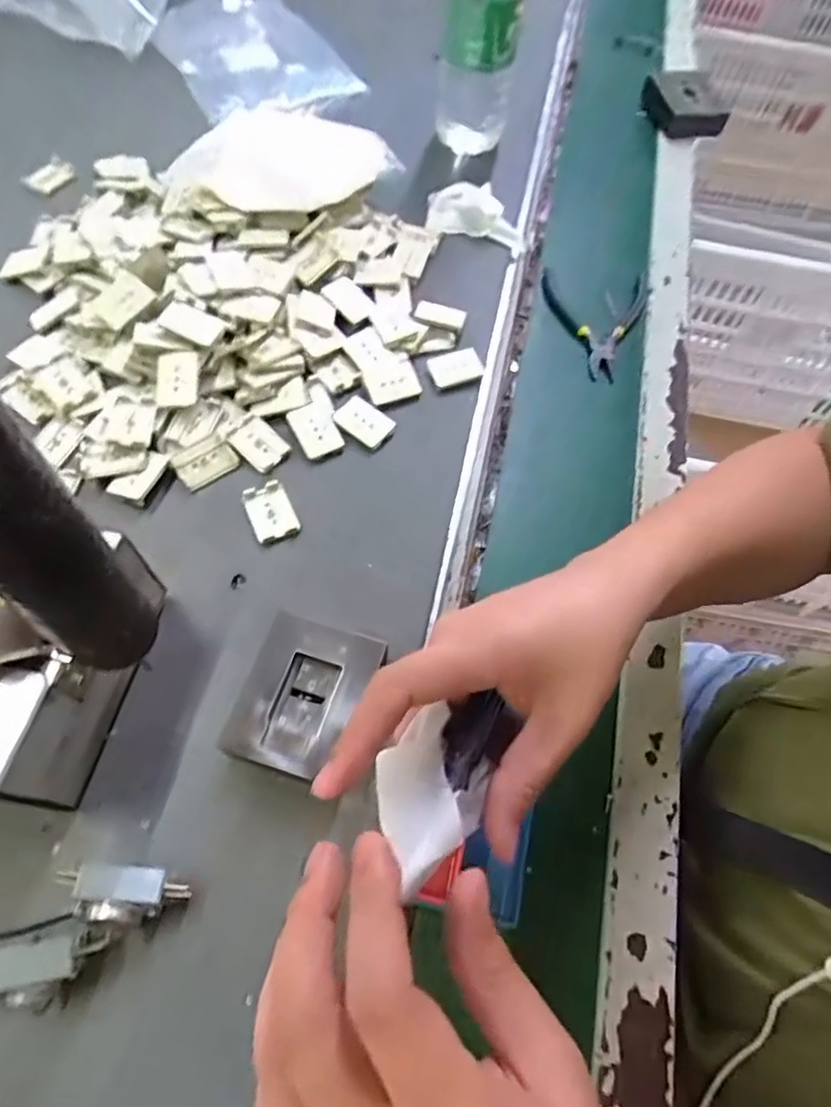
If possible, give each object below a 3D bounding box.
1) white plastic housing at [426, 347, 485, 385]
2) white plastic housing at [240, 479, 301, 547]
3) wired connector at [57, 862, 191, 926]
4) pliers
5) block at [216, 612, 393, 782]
[{"bbox_3d":[0.030,-0.138,0.473,0.039,0.004,0.024,-24,86,-6],"label":"white plastic housing"},{"bbox_3d":[-0.093,-0.026,0.410,0.028,0.008,0.040,-23,67,-16],"label":"white plastic housing"},{"bbox_3d":[-0.133,0.156,0.292,0.057,0.017,0.023,17,63,-21],"label":"wired connector"},{"bbox_3d":[0.162,-0.198,0.553,0.094,0.013,0.118,2,63,-4],"label":"pliers"},{"bbox_3d":[-0.060,0.079,0.349,0.062,0.030,0.081,20,63,5],"label":"block"}]

